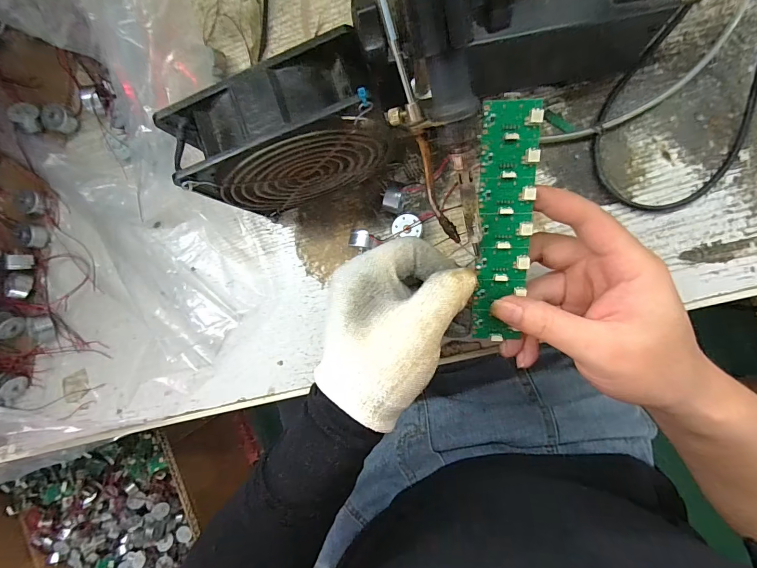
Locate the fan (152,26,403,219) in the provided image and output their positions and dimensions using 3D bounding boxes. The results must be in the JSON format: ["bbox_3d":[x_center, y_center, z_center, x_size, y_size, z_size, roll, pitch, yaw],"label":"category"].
[{"bbox_3d":[-0.055,-0.090,0.246,0.131,0.099,0.052,-22,89,7],"label":"fan"}]

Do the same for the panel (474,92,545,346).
[{"bbox_3d":[0.072,-0.031,0.221,0.030,0.006,0.137,2,108,7],"label":"panel"}]

